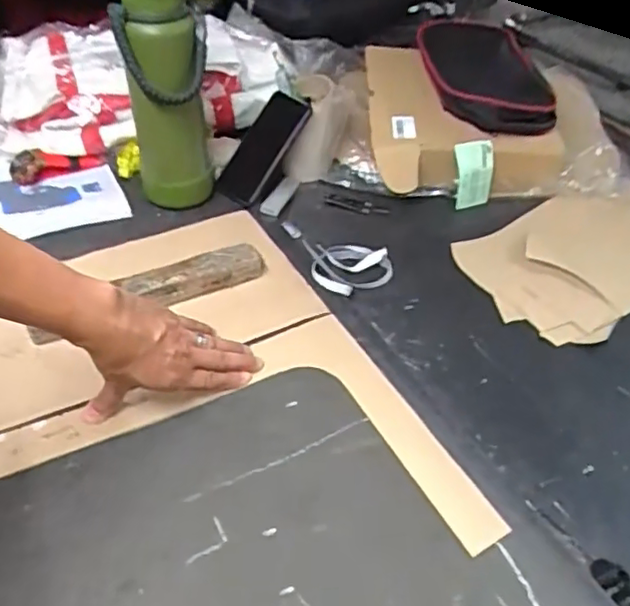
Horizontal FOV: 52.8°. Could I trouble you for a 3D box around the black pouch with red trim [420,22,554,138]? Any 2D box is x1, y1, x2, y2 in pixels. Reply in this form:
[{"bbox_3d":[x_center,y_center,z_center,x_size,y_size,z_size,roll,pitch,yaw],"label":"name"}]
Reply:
[{"bbox_3d":[0.251,-0.365,0.985,0.174,0.064,0.330,3,41,-2],"label":"black pouch with red trim"}]

